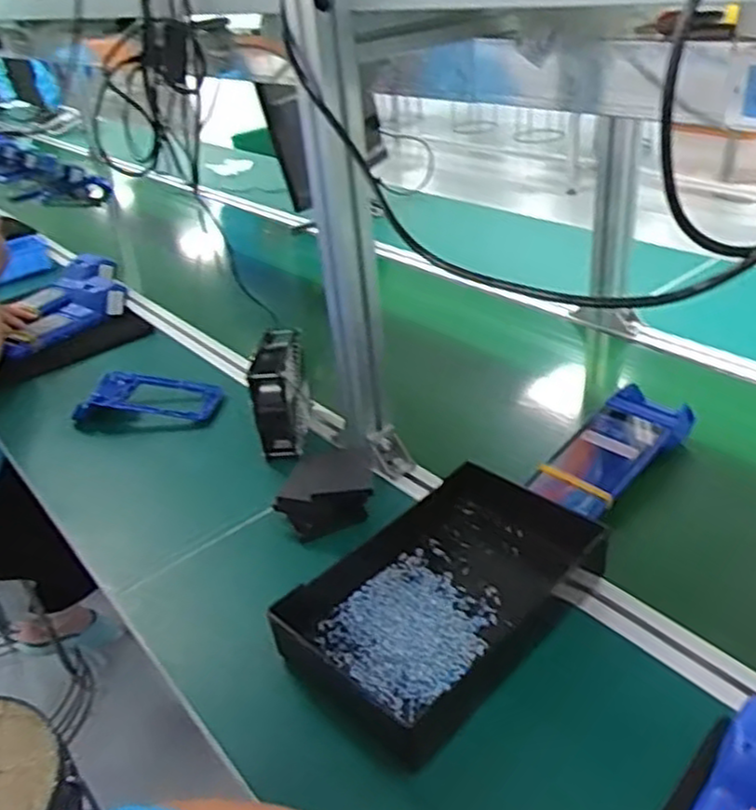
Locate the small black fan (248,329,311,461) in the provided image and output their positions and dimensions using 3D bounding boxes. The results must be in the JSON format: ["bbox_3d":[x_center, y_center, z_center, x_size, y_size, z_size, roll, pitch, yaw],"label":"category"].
[{"bbox_3d":[-0.112,-0.021,0.865,0.047,0.114,0.124,-5,32,4],"label":"small black fan"}]

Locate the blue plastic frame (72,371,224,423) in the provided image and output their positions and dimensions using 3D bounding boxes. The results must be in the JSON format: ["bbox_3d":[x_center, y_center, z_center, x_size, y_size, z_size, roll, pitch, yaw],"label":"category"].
[{"bbox_3d":[-0.300,-0.010,0.966,0.187,0.038,0.097,-6,32,2],"label":"blue plastic frame"}]

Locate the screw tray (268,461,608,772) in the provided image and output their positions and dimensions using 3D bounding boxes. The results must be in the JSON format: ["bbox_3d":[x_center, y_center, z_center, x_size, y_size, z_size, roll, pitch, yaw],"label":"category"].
[{"bbox_3d":[0.066,0.154,0.628,0.286,0.049,0.163,-32,40,-33],"label":"screw tray"}]

